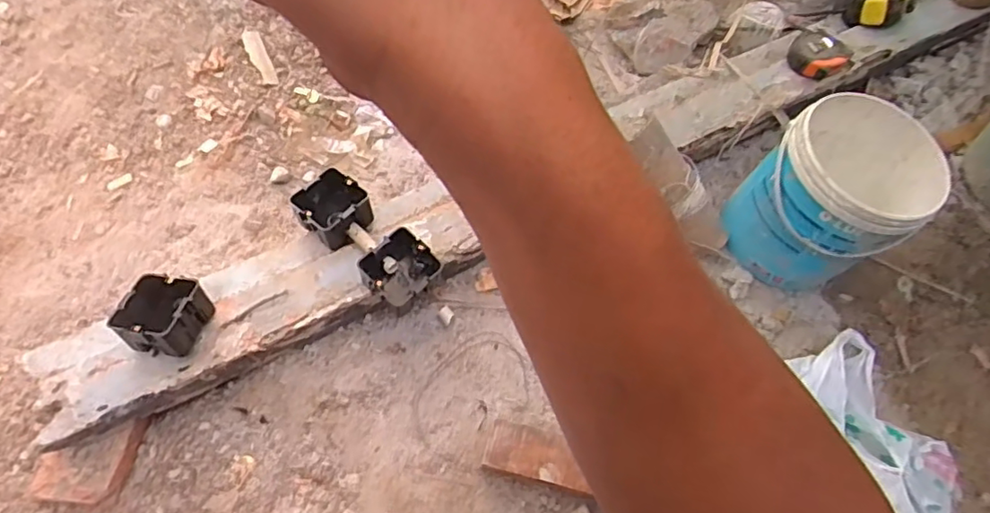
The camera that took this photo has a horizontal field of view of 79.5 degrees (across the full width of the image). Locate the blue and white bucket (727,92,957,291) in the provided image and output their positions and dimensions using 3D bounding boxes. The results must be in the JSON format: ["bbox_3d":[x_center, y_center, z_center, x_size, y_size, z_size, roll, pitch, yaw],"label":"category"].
[{"bbox_3d":[0.416,-0.069,0.755,0.181,0.192,0.176,-38,70,-20],"label":"blue and white bucket"}]

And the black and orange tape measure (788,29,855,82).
[{"bbox_3d":[0.459,-0.289,0.850,0.067,0.038,0.079,-30,68,-17],"label":"black and orange tape measure"}]

